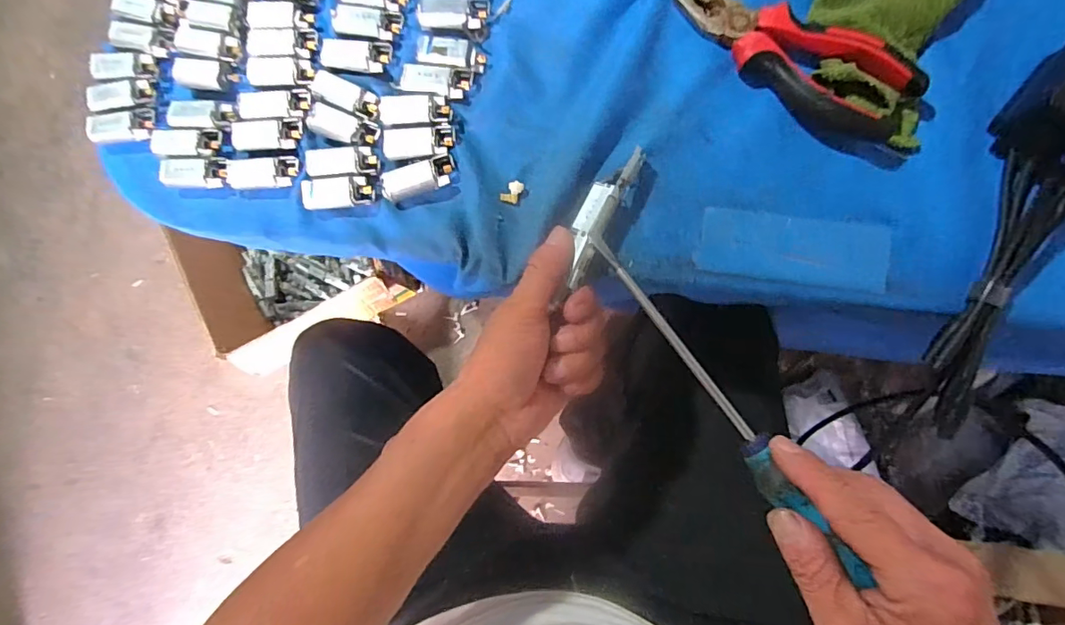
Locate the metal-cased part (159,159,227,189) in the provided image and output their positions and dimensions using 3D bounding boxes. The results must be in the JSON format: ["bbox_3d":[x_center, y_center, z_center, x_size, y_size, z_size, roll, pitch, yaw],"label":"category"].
[{"bbox_3d":[-0.231,-0.095,0.350,0.043,0.012,0.019,0,86,4],"label":"metal-cased part"}]

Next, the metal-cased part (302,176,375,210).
[{"bbox_3d":[-0.130,-0.079,0.342,0.046,0.011,0.020,-3,86,4],"label":"metal-cased part"}]

